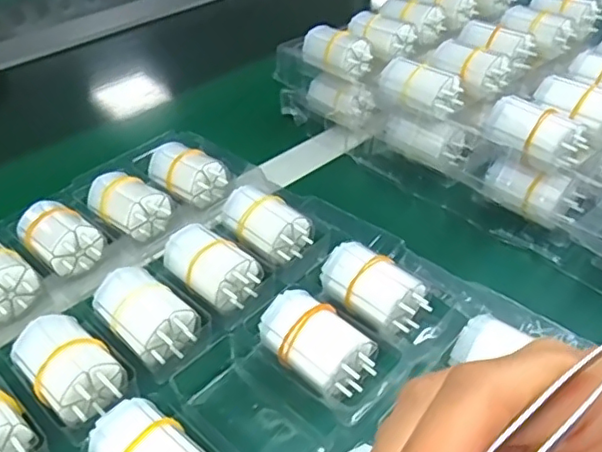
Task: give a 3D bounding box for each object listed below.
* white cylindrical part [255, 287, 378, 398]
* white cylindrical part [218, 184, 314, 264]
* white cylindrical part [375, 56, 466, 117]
[{"bbox_3d":[0.010,0.067,0.324,0.061,0.036,0.039,31,51,34],"label":"white cylindrical part"},{"bbox_3d":[-0.026,-0.003,0.405,0.064,0.028,0.035,29,50,33],"label":"white cylindrical part"},{"bbox_3d":[0.093,-0.111,0.462,0.063,0.027,0.030,31,51,34],"label":"white cylindrical part"}]

